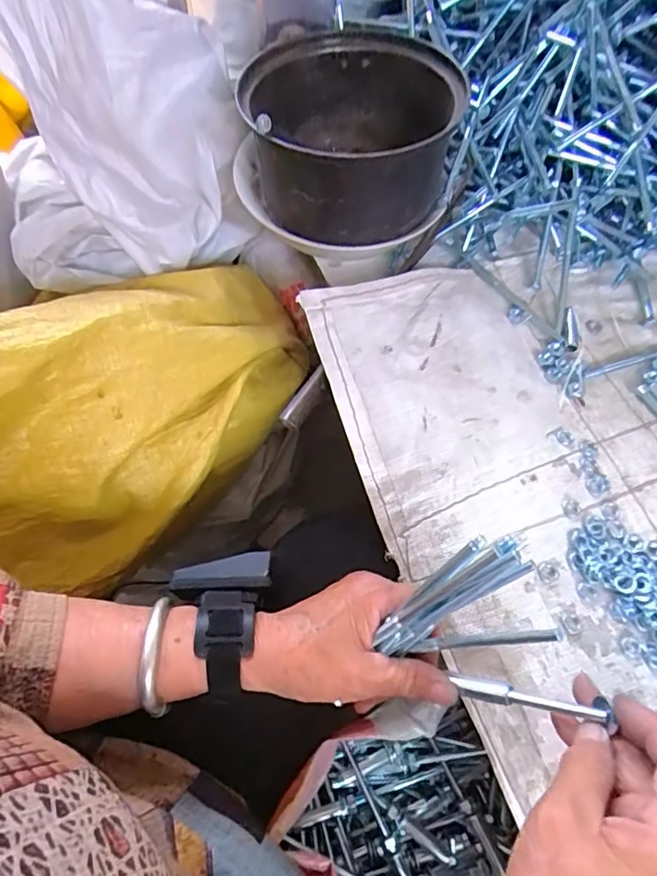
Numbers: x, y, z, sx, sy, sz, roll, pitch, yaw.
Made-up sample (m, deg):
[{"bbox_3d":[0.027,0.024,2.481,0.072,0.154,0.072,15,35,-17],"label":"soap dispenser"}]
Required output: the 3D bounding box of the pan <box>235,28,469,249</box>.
[{"bbox_3d":[0.022,-0.242,0.433,0.160,0.090,0.160,0,63,0],"label":"pan"}]

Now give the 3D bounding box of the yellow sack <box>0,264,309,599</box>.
[{"bbox_3d":[-0.166,-0.036,0.453,0.151,0.226,0.364,36,69,16],"label":"yellow sack"}]

